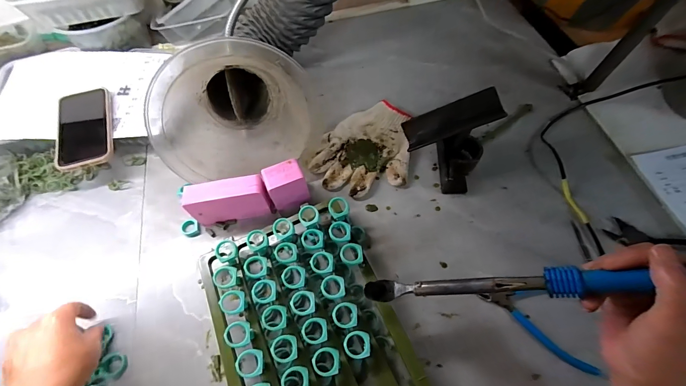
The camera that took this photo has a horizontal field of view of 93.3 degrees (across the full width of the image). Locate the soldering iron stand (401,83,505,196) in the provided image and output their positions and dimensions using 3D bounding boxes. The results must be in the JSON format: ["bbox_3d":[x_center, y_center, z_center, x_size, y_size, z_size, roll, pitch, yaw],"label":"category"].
[{"bbox_3d":[0.156,-0.069,0.474,0.115,0.121,0.092,-4,61,-1],"label":"soldering iron stand"}]

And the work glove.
[{"bbox_3d":[0.038,-0.074,0.533,0.144,0.024,0.175,18,63,11],"label":"work glove"}]

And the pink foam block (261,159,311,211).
[{"bbox_3d":[-0.082,-0.009,0.472,0.057,0.062,0.046,-19,62,-9],"label":"pink foam block"}]

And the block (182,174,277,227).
[{"bbox_3d":[-0.160,0.009,0.459,0.113,0.058,0.041,-13,62,-5],"label":"block"}]

